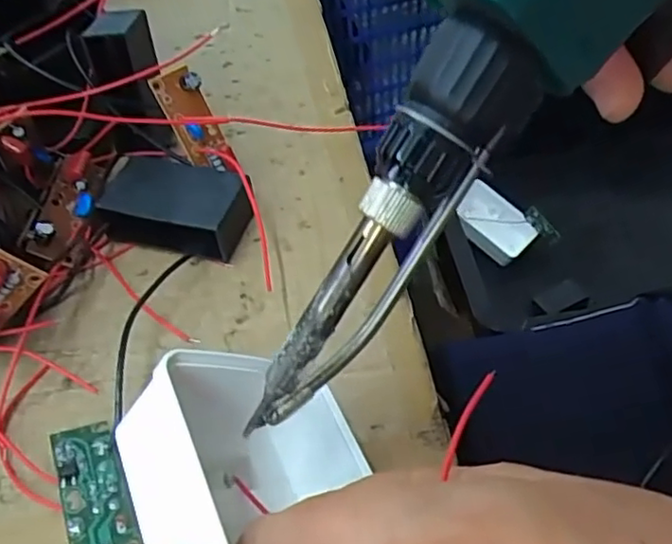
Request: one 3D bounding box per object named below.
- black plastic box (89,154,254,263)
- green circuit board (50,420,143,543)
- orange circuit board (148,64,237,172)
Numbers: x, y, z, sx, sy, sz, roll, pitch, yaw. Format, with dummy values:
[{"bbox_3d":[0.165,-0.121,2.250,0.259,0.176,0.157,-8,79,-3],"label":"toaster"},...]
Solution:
[{"bbox_3d":[-0.058,-0.024,0.233,0.054,0.019,0.031,9,54,12],"label":"black plastic box"},{"bbox_3d":[-0.064,0.058,0.171,0.016,0.004,0.044,-11,41,-26],"label":"green circuit board"},{"bbox_3d":[-0.053,-0.055,0.242,0.016,0.040,0.007,-27,19,-6],"label":"orange circuit board"}]

